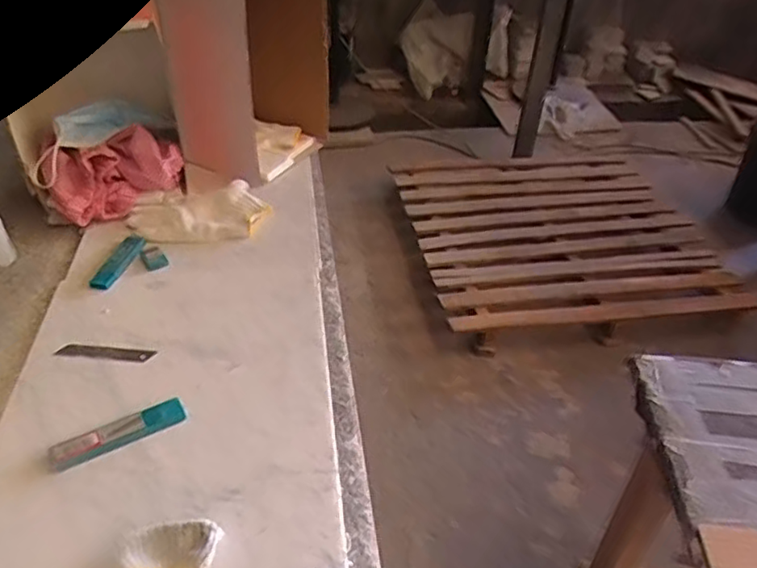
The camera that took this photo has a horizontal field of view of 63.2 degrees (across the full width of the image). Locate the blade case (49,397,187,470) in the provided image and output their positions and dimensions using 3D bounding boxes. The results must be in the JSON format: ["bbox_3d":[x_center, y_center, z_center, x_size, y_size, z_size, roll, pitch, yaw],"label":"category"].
[{"bbox_3d":[-0.229,0.131,0.547,0.112,0.009,0.027,-19,45,-25],"label":"blade case"}]

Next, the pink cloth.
[{"bbox_3d":[-0.350,-0.146,0.819,0.162,0.083,0.107,-23,47,-28],"label":"pink cloth"}]

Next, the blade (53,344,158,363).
[{"bbox_3d":[-0.280,0.071,0.634,0.097,0.004,0.019,5,40,2],"label":"blade"}]

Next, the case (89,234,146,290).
[{"bbox_3d":[-0.314,-0.029,0.748,0.031,0.009,0.104,8,40,6],"label":"case"}]

